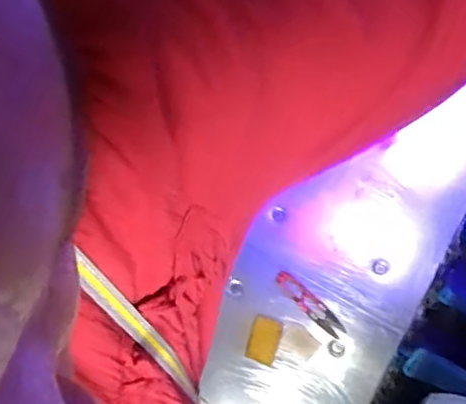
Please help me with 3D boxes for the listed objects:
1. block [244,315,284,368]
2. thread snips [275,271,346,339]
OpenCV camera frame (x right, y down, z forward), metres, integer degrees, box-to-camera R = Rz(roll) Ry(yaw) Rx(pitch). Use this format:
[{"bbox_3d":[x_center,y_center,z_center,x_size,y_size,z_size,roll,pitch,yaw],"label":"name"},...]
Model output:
[{"bbox_3d":[0.036,0.161,0.698,0.034,0.013,0.051,17,76,4],"label":"block"},{"bbox_3d":[0.092,0.123,0.717,0.101,0.004,0.023,40,78,9],"label":"thread snips"}]

